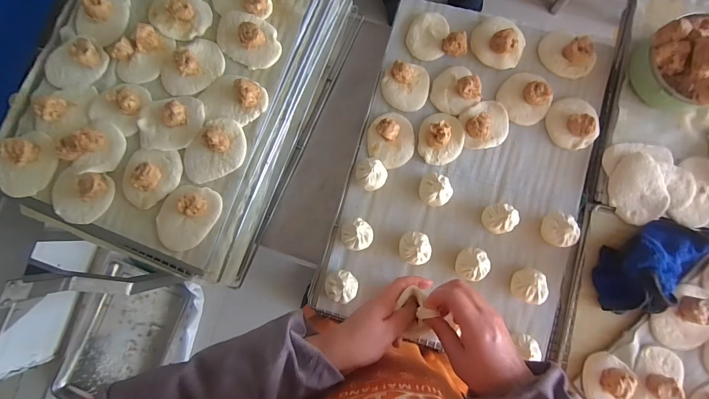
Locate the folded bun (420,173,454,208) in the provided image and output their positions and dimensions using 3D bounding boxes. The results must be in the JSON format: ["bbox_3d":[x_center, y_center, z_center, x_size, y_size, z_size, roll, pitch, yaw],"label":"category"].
[{"bbox_3d":[0.138,-0.015,0.559,0.051,0.046,0.053,0,85,2],"label":"folded bun"}]

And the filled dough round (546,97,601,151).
[{"bbox_3d":[0.377,-0.136,0.564,0.078,0.027,0.092,3,85,2],"label":"filled dough round"}]

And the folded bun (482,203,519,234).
[{"bbox_3d":[0.241,0.032,0.551,0.049,0.048,0.046,0,85,2],"label":"folded bun"}]

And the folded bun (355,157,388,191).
[{"bbox_3d":[0.030,-0.043,0.566,0.053,0.039,0.052,0,85,2],"label":"folded bun"}]

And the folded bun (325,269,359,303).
[{"bbox_3d":[-0.021,0.145,0.551,0.049,0.047,0.051,0,85,2],"label":"folded bun"}]

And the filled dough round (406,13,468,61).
[{"bbox_3d":[0.146,-0.301,0.594,0.099,0.025,0.089,-5,85,2],"label":"filled dough round"}]

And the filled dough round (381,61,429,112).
[{"bbox_3d":[0.093,-0.203,0.582,0.084,0.033,0.080,0,85,2],"label":"filled dough round"}]

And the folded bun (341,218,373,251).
[{"bbox_3d":[0.005,0.060,0.559,0.052,0.049,0.049,0,85,2],"label":"folded bun"}]

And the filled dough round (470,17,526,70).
[{"bbox_3d":[0.256,-0.283,0.576,0.095,0.039,0.087,0,85,2],"label":"filled dough round"}]

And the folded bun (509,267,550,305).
[{"bbox_3d":[0.287,0.140,0.537,0.054,0.040,0.056,0,85,2],"label":"folded bun"}]

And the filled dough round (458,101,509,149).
[{"bbox_3d":[0.231,-0.133,0.575,0.081,0.025,0.080,0,85,2],"label":"filled dough round"}]

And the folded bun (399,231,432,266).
[{"bbox_3d":[0.102,0.082,0.556,0.049,0.048,0.052,0,85,2],"label":"folded bun"}]

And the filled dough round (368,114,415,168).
[{"bbox_3d":[0.064,-0.107,0.573,0.080,0.033,0.096,-3,85,2],"label":"filled dough round"}]

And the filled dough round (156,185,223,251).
[{"bbox_3d":[-0.260,0.025,0.498,0.083,0.027,0.104,30,87,4],"label":"filled dough round"}]

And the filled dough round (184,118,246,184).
[{"bbox_3d":[-0.220,-0.076,0.511,0.079,0.028,0.109,39,87,5],"label":"filled dough round"}]

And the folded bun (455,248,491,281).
[{"bbox_3d":[0.195,0.106,0.548,0.048,0.047,0.052,0,85,2],"label":"folded bun"}]

